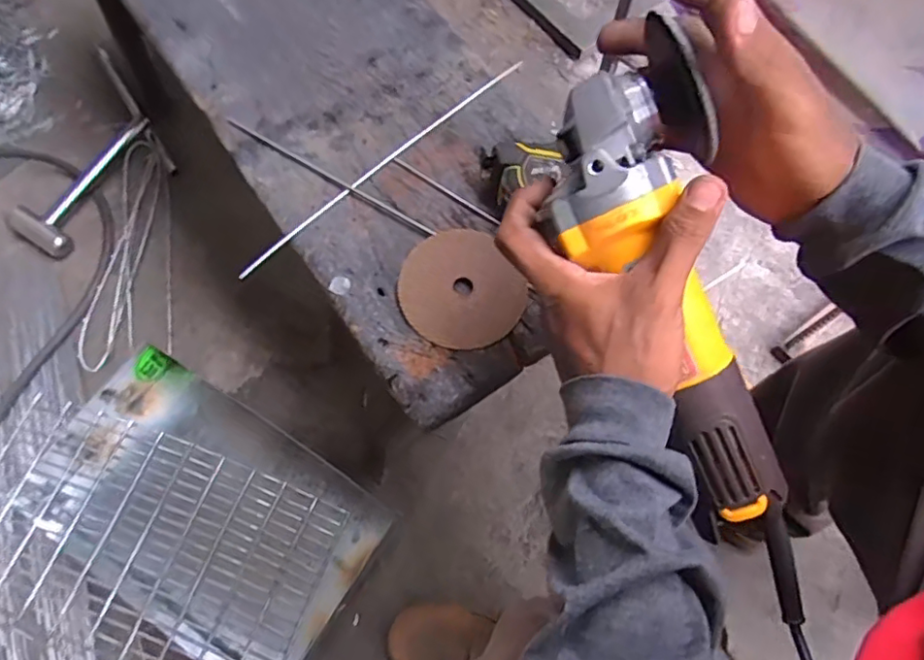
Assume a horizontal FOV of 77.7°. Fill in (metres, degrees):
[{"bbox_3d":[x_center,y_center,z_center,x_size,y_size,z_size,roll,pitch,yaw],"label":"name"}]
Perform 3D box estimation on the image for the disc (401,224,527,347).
[{"bbox_3d":[-0.002,-0.032,0.455,0.092,0.004,0.098,0,74,-1],"label":"disc"}]

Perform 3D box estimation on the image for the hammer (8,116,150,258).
[{"bbox_3d":[-0.607,-0.246,0.925,0.089,0.031,0.265,23,71,8],"label":"hammer"}]

